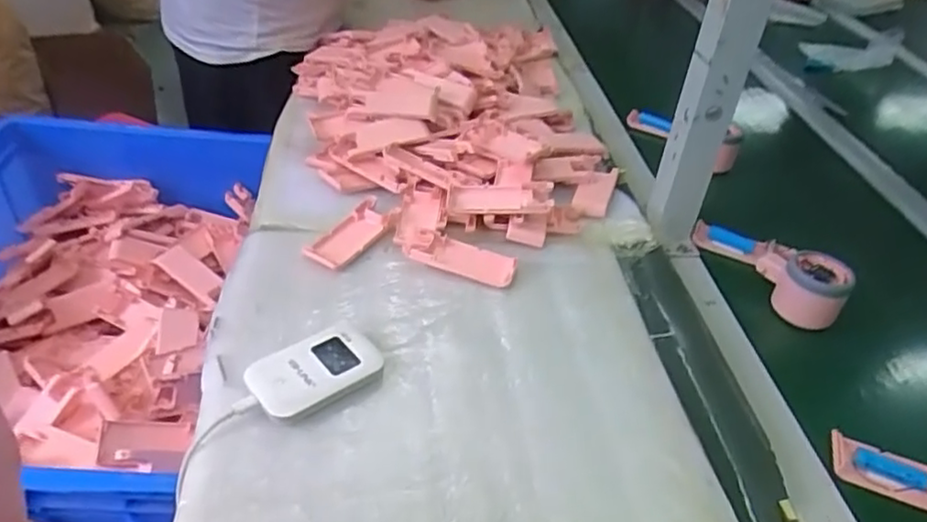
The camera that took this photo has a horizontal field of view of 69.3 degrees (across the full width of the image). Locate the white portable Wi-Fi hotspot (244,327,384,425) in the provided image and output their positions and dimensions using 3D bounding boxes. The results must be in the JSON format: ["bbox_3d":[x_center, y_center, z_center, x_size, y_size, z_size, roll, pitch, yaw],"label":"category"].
[{"bbox_3d":[-0.109,0.084,0.504,0.096,0.014,0.062,-21,45,-31],"label":"white portable Wi-Fi hotspot"}]

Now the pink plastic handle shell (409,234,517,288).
[{"bbox_3d":[0.002,-0.003,0.633,0.095,0.013,0.041,16,38,11],"label":"pink plastic handle shell"}]

